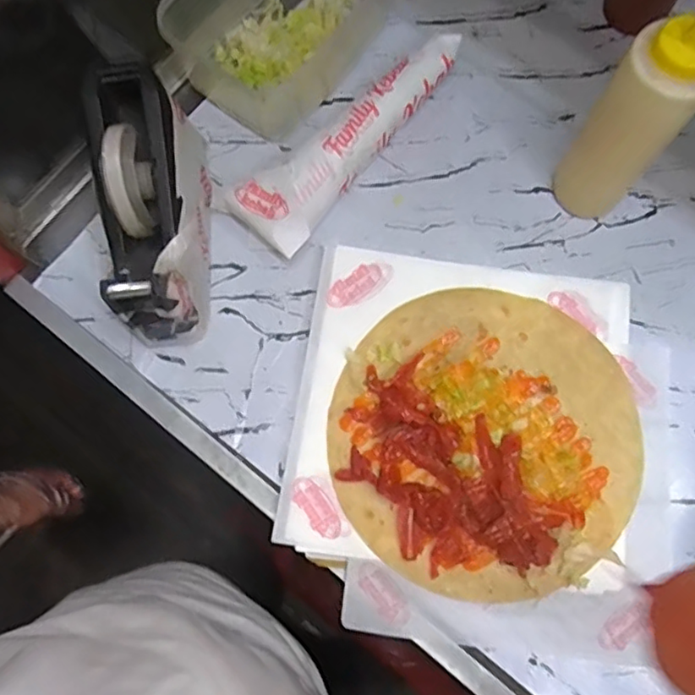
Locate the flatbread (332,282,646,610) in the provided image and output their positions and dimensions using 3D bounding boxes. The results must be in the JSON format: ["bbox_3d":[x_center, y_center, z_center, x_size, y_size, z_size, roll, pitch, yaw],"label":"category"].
[{"bbox_3d":[0.113,0.072,0.484,0.232,0.019,0.247,0,79,-1],"label":"flatbread"}]

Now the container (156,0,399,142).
[{"bbox_3d":[-0.043,-0.318,0.549,0.131,0.079,0.223,39,81,7],"label":"container"}]

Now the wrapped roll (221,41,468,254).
[{"bbox_3d":[0.002,-0.196,0.542,0.085,0.040,0.257,41,81,7],"label":"wrapped roll"}]

